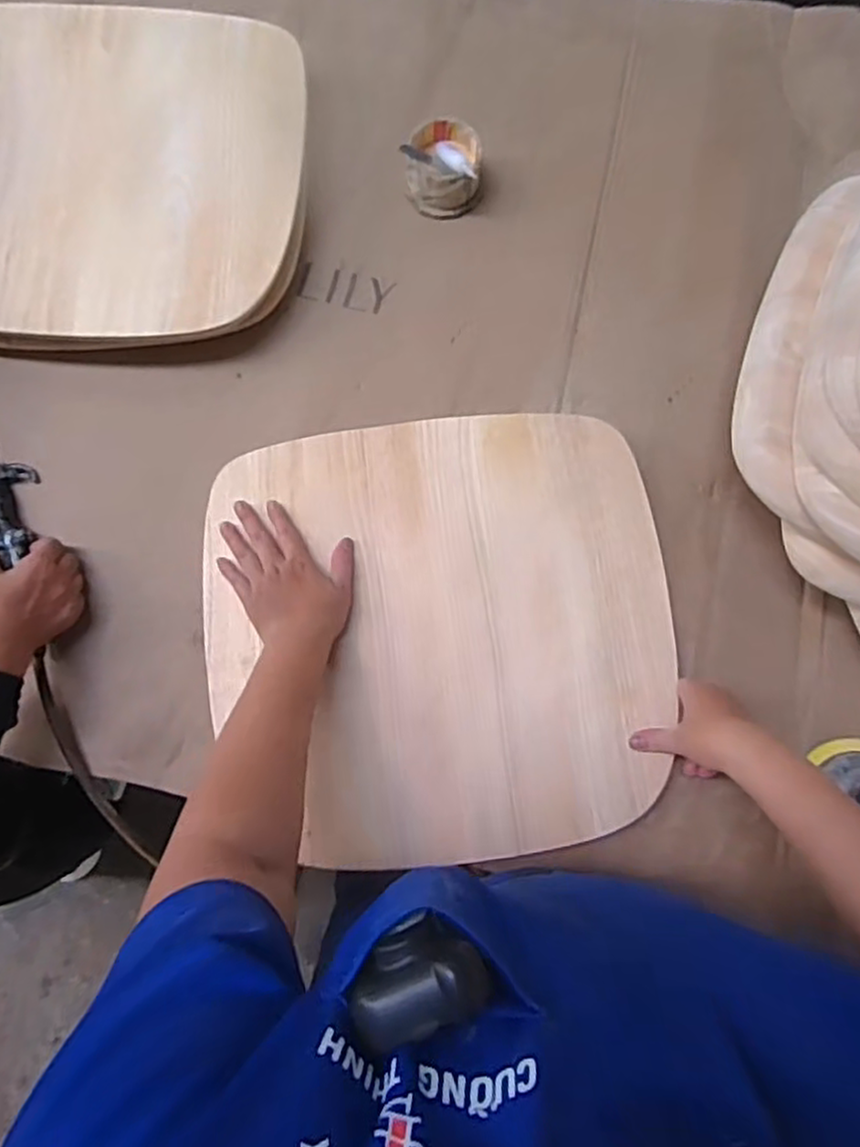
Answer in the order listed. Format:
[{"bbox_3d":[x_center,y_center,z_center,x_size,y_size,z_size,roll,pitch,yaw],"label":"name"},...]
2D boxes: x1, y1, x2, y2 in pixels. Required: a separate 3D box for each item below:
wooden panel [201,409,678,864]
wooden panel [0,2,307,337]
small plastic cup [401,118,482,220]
[{"bbox_3d":[0.008,0.051,0.674,0.431,0.020,0.409,-7,77,-2],"label":"wooden panel"},{"bbox_3d":[-0.359,-0.448,0.763,0.436,0.029,0.412,0,77,-1],"label":"wooden panel"},{"bbox_3d":[0.016,-0.457,0.796,0.084,0.051,0.091,0,77,0],"label":"small plastic cup"}]

